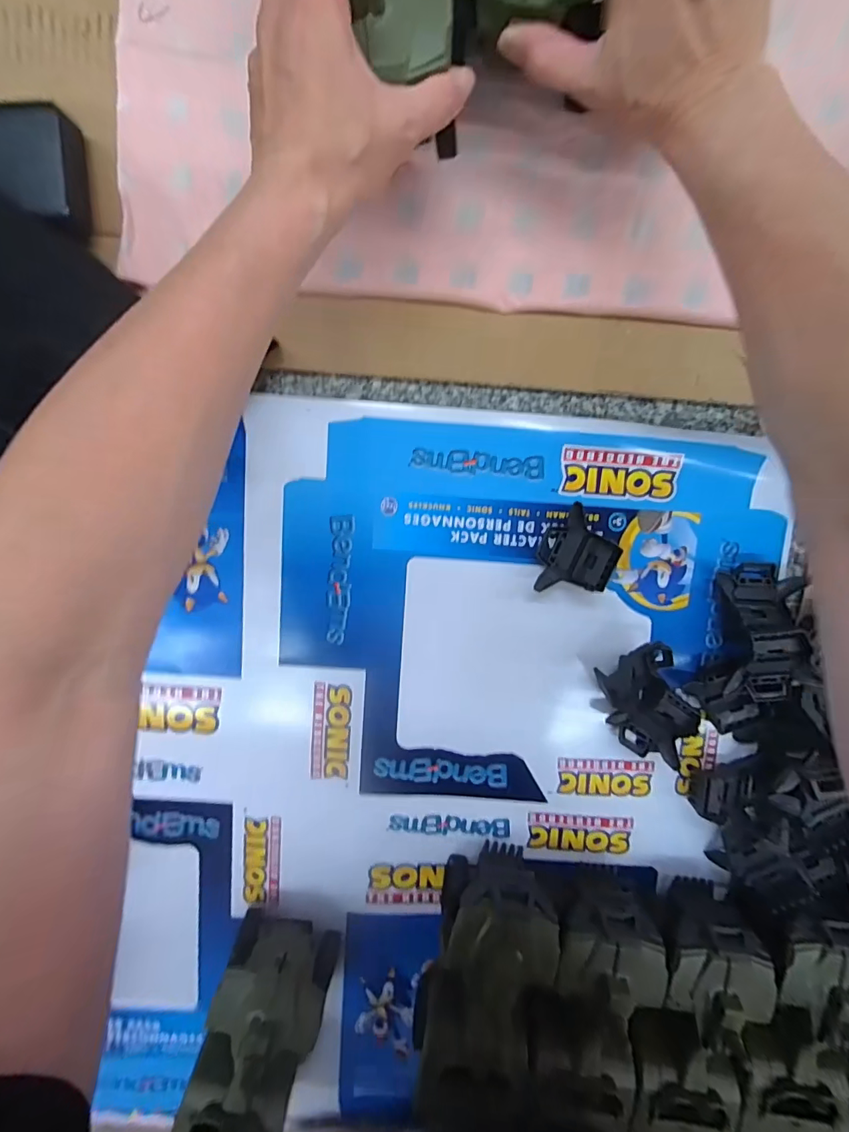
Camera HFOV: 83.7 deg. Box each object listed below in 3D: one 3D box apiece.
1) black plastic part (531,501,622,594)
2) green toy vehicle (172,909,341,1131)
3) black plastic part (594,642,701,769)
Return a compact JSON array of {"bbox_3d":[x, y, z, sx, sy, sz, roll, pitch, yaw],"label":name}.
[{"bbox_3d":[0.114,-0.007,0.355,0.053,0.020,0.065,25,97,-3],"label":"black plastic part"},{"bbox_3d":[-0.124,0.356,0.368,0.080,0.082,0.158,17,98,-2],"label":"green toy vehicle"},{"bbox_3d":[0.174,0.109,0.364,0.058,0.032,0.106,-27,97,4],"label":"black plastic part"}]

